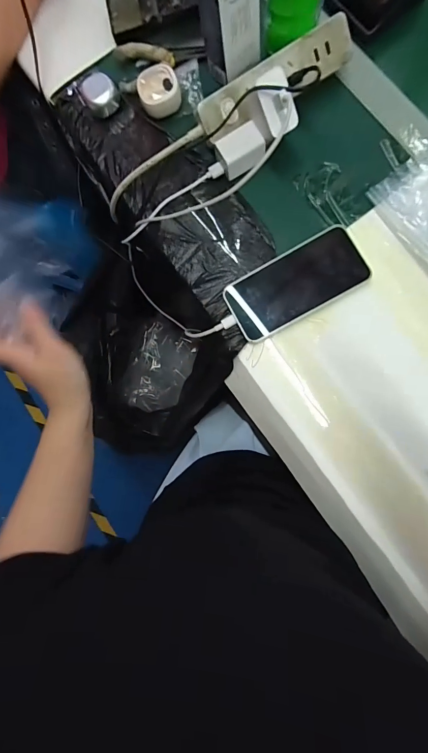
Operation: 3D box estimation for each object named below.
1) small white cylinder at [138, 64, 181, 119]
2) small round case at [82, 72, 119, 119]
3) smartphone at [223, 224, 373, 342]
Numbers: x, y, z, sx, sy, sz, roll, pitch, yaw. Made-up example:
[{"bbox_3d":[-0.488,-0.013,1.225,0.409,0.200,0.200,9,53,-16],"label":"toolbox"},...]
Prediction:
[{"bbox_3d":[-0.067,-0.360,0.422,0.050,0.020,0.052,-1,86,8],"label":"small white cylinder"},{"bbox_3d":[-0.146,-0.363,0.431,0.043,0.025,0.038,-28,83,6],"label":"small round case"},{"bbox_3d":[0.095,-0.111,0.393,0.160,0.012,0.078,-28,83,5],"label":"smartphone"}]

